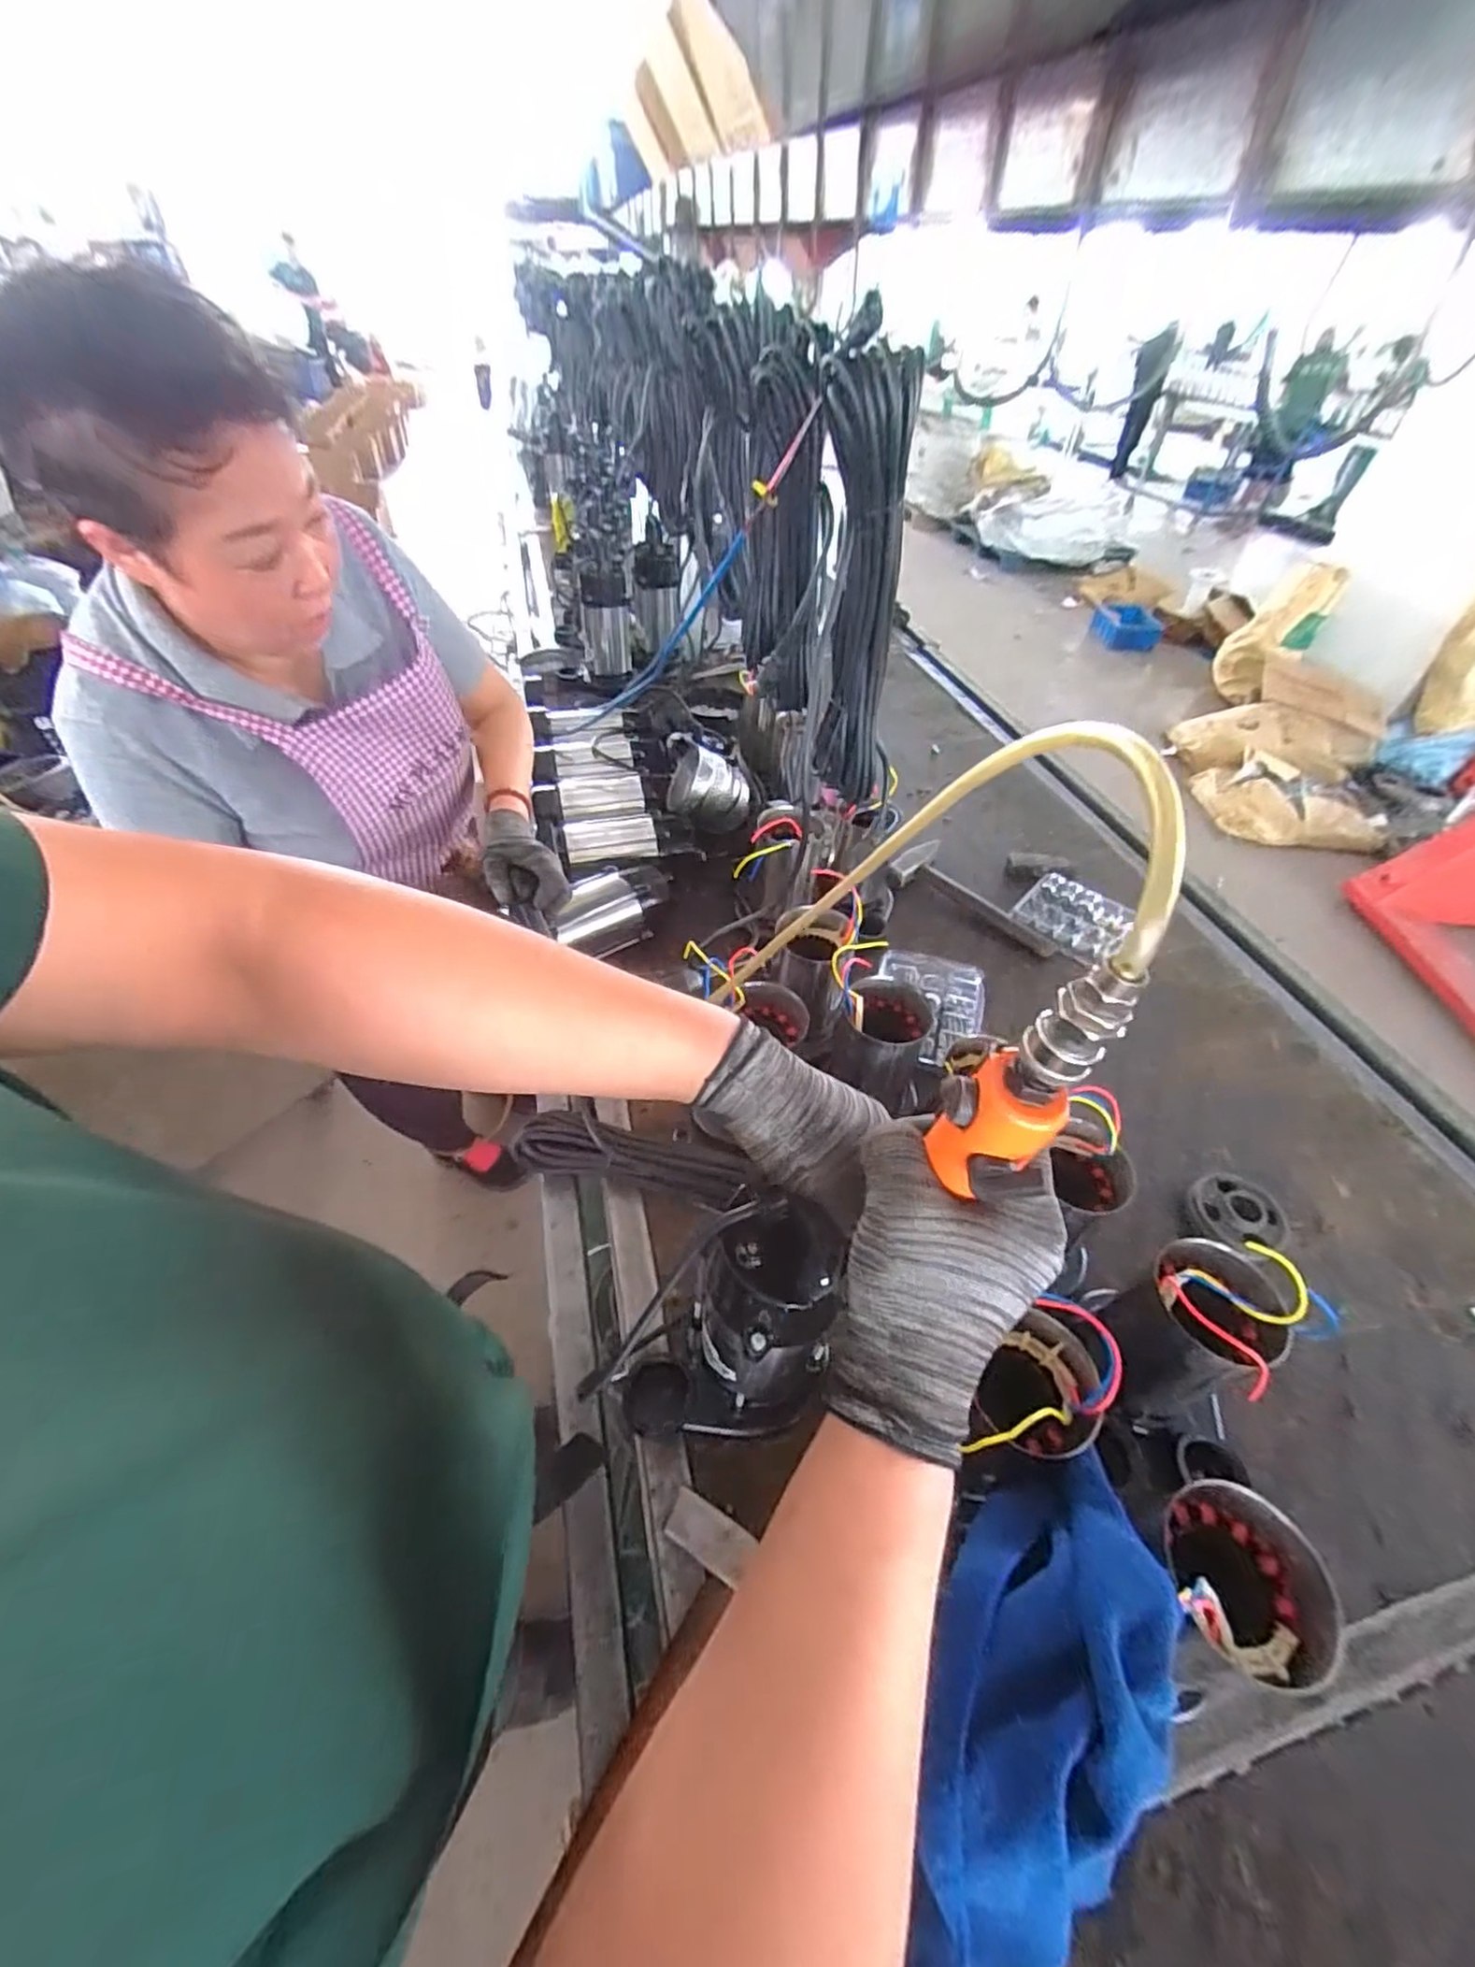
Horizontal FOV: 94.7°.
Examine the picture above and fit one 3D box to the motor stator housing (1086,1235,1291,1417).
[{"bbox_3d":[0.352,0.288,0.558,0.079,0.179,0.088,-18,51,-20],"label":"motor stator housing"}]

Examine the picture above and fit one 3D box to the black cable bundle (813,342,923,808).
[{"bbox_3d":[0.101,-0.310,0.584,0.082,0.332,0.052,26,51,19],"label":"black cable bundle"}]

